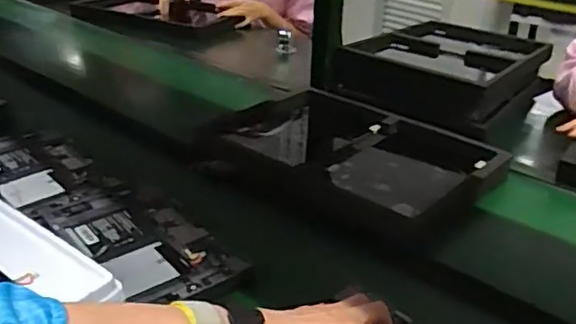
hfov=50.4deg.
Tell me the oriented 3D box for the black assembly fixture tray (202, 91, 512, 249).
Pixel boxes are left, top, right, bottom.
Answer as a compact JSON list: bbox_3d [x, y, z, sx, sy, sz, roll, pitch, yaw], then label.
[{"bbox_3d":[0.123,0.002,1.006,0.414,0.081,0.313,21,30,39],"label":"black assembly fixture tray"}]

